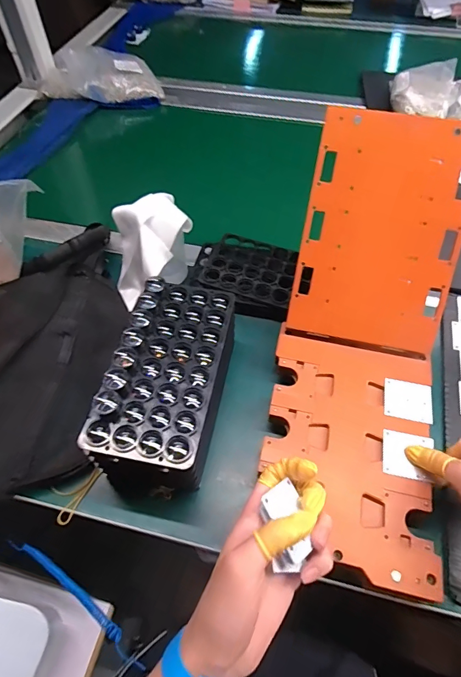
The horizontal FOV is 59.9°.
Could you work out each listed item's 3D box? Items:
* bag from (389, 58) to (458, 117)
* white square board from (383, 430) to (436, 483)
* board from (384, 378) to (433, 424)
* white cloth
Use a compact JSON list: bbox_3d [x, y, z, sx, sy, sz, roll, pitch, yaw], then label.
[{"bbox_3d":[0.384,-0.498,0.798,0.121,0.051,0.158,21,59,15],"label":"bag"},{"bbox_3d":[0.171,0.112,0.385,0.046,0.004,0.044,11,57,9],"label":"white square board"},{"bbox_3d":[0.186,0.064,0.418,0.048,0.004,0.044,10,57,8],"label":"board"},{"bbox_3d":[-0.098,-0.116,0.498,0.103,0.090,0.099,-8,56,-4],"label":"white cloth"}]

